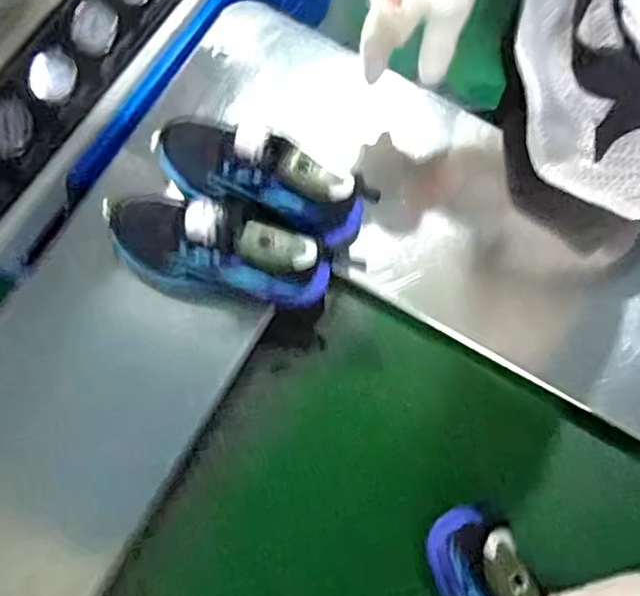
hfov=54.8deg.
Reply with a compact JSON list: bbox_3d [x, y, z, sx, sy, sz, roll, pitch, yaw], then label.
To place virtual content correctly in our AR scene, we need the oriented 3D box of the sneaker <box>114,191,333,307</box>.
[{"bbox_3d":[-0.086,-0.054,0.596,0.238,0.112,0.104,4,77,1],"label":"sneaker"}]

